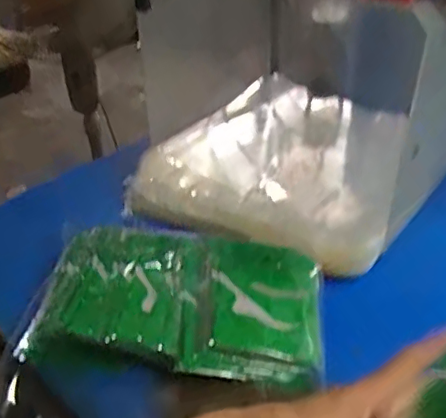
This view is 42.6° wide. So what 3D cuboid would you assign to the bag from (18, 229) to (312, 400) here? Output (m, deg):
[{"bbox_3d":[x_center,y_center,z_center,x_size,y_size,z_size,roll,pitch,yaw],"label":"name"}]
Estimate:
[{"bbox_3d":[-0.042,0.087,0.565,0.271,0.047,0.149,3,35,8],"label":"bag"}]

